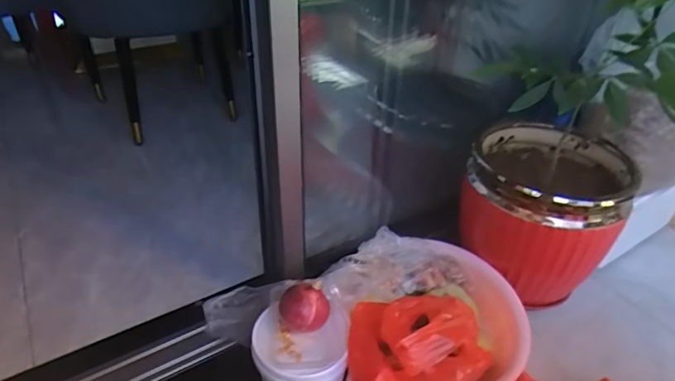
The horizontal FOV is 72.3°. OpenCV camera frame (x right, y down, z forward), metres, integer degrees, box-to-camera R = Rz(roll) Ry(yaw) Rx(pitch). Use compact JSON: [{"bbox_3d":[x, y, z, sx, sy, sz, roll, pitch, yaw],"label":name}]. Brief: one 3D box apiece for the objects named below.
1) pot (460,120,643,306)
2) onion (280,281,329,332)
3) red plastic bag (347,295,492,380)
[{"bbox_3d":[0.433,0.036,0.995,0.294,0.283,0.286,1,36,0],"label":"pot"},{"bbox_3d":[-0.054,0.191,0.751,0.077,0.081,0.059,-3,36,-6],"label":"onion"},{"bbox_3d":[0.102,0.231,0.693,0.132,0.166,0.190,-23,42,-30],"label":"red plastic bag"}]

